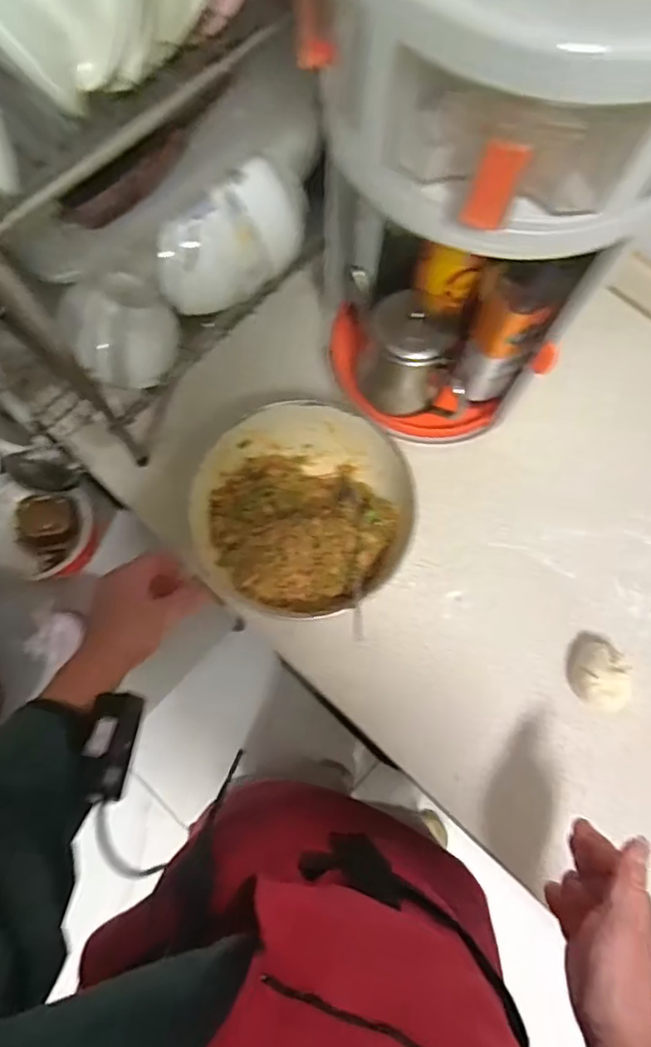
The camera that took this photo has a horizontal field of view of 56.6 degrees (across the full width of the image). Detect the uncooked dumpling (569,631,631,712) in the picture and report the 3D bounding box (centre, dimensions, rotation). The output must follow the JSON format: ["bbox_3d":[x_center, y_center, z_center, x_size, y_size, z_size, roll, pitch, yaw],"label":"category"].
[{"bbox_3d":[0.251,0.138,0.558,0.048,0.036,0.068,-17,75,-7],"label":"uncooked dumpling"}]

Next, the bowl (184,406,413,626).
[{"bbox_3d":[-0.021,-0.010,0.573,0.192,0.084,0.191,1,74,-2],"label":"bowl"}]

